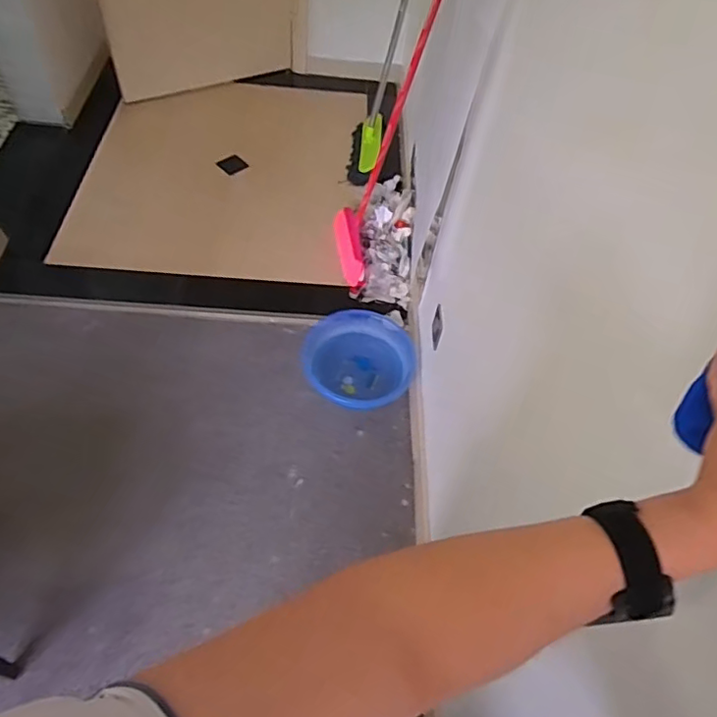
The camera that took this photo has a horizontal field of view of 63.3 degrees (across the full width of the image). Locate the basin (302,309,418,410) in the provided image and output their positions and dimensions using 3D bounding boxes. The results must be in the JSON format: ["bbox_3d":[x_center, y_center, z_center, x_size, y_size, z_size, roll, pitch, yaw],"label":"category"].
[{"bbox_3d":[0.000,-0.007,1.690,0.316,0.112,0.267,4,54,-2],"label":"basin"}]

